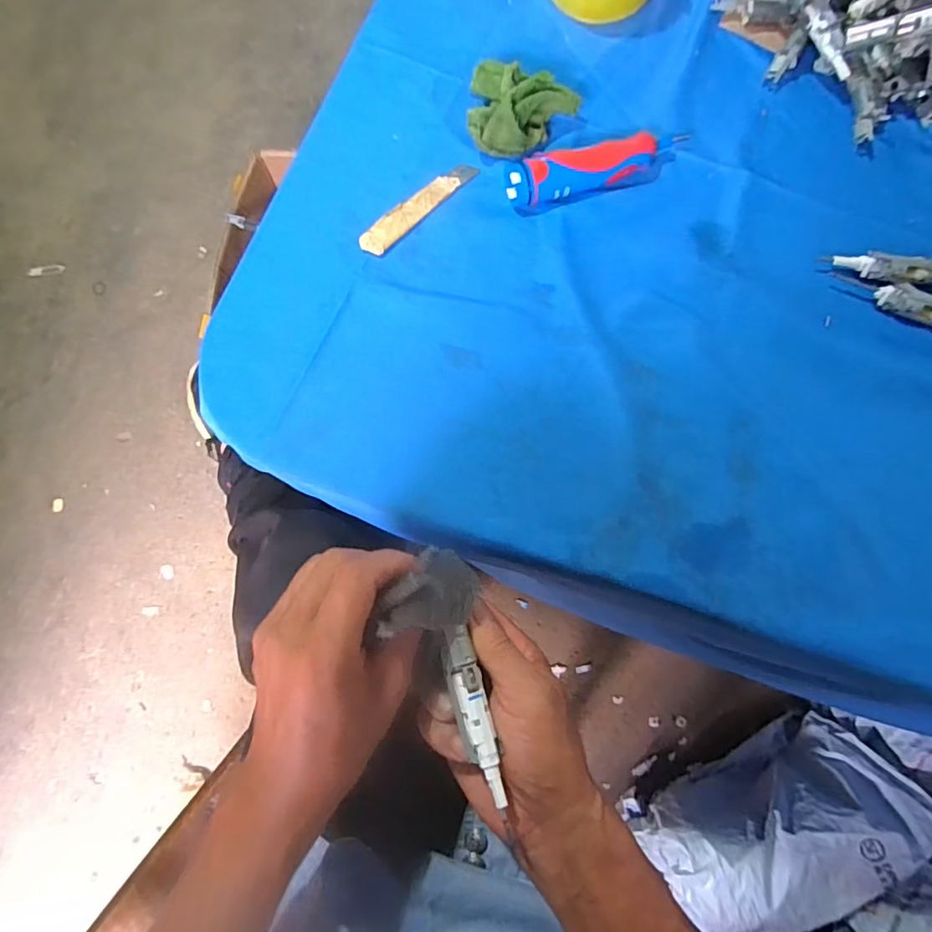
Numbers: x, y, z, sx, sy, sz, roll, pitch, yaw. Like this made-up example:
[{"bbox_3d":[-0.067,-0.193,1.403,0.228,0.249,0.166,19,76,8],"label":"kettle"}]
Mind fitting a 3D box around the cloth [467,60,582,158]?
[{"bbox_3d":[0.040,-0.300,0.438,0.092,0.043,0.069,22,77,7],"label":"cloth"}]

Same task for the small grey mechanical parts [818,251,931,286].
[{"bbox_3d":[0.353,-0.153,0.408,0.132,0.017,0.024,5,76,2],"label":"small grey mechanical parts"}]

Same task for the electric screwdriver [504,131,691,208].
[{"bbox_3d":[0.107,-0.248,0.428,0.150,0.027,0.040,-15,76,-3],"label":"electric screwdriver"}]

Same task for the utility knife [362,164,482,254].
[{"bbox_3d":[-0.040,-0.216,0.435,0.024,0.006,0.117,44,80,11],"label":"utility knife"}]

